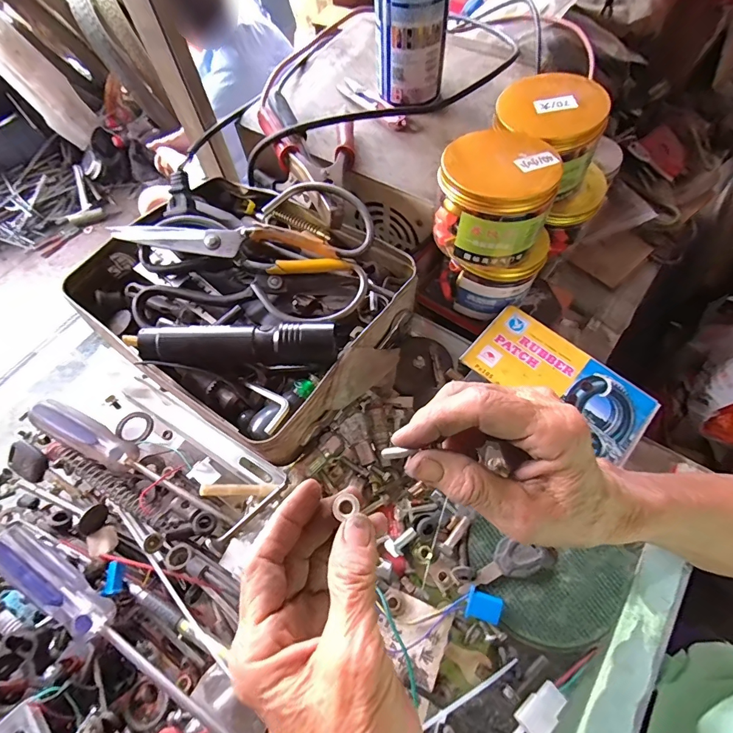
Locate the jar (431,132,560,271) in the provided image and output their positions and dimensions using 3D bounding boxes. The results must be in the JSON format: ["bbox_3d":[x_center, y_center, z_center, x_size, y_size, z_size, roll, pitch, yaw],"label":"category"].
[{"bbox_3d":[0.096,-0.129,0.305,0.080,0.062,0.084,-1,64,1],"label":"jar"}]

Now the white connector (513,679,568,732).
[{"bbox_3d":[0.102,0.209,0.243,0.039,0.012,0.017,-35,68,-14],"label":"white connector"}]

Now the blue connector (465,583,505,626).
[{"bbox_3d":[0.077,0.158,0.266,0.022,0.006,0.018,17,66,10],"label":"blue connector"}]

